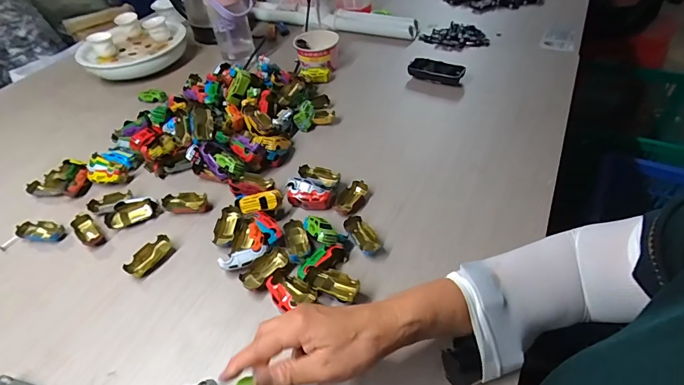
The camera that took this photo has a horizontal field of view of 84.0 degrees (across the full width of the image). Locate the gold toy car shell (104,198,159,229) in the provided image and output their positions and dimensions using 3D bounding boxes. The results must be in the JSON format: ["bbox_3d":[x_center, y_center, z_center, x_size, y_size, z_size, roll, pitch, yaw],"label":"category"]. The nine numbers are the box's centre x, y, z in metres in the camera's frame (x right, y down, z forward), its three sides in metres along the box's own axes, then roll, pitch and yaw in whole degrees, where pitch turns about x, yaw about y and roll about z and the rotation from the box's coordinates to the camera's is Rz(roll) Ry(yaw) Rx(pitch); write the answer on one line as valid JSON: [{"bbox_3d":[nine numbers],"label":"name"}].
[{"bbox_3d":[-0.312,0.027,0.563,0.076,0.027,0.026,-20,47,-14],"label":"gold toy car shell"}]

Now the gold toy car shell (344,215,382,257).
[{"bbox_3d":[0.029,0.059,0.509,0.031,0.020,0.064,-25,49,-18],"label":"gold toy car shell"}]

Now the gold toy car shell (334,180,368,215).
[{"bbox_3d":[0.014,0.009,0.560,0.036,0.019,0.060,17,49,20],"label":"gold toy car shell"}]

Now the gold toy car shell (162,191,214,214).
[{"bbox_3d":[-0.235,0.016,0.572,0.070,0.016,0.034,-6,46,-1],"label":"gold toy car shell"}]

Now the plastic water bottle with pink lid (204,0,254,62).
[{"bbox_3d":[-0.238,-0.369,0.831,0.096,0.175,0.084,-14,46,-8],"label":"plastic water bottle with pink lid"}]

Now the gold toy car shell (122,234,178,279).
[{"bbox_3d":[-0.260,0.087,0.512,0.033,0.019,0.062,27,53,27],"label":"gold toy car shell"}]

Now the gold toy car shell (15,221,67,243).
[{"bbox_3d":[-0.442,0.056,0.560,0.063,0.017,0.030,1,46,6],"label":"gold toy car shell"}]

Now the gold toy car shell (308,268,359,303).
[{"bbox_3d":[-0.007,0.112,0.456,0.057,0.024,0.032,13,48,17],"label":"gold toy car shell"}]

